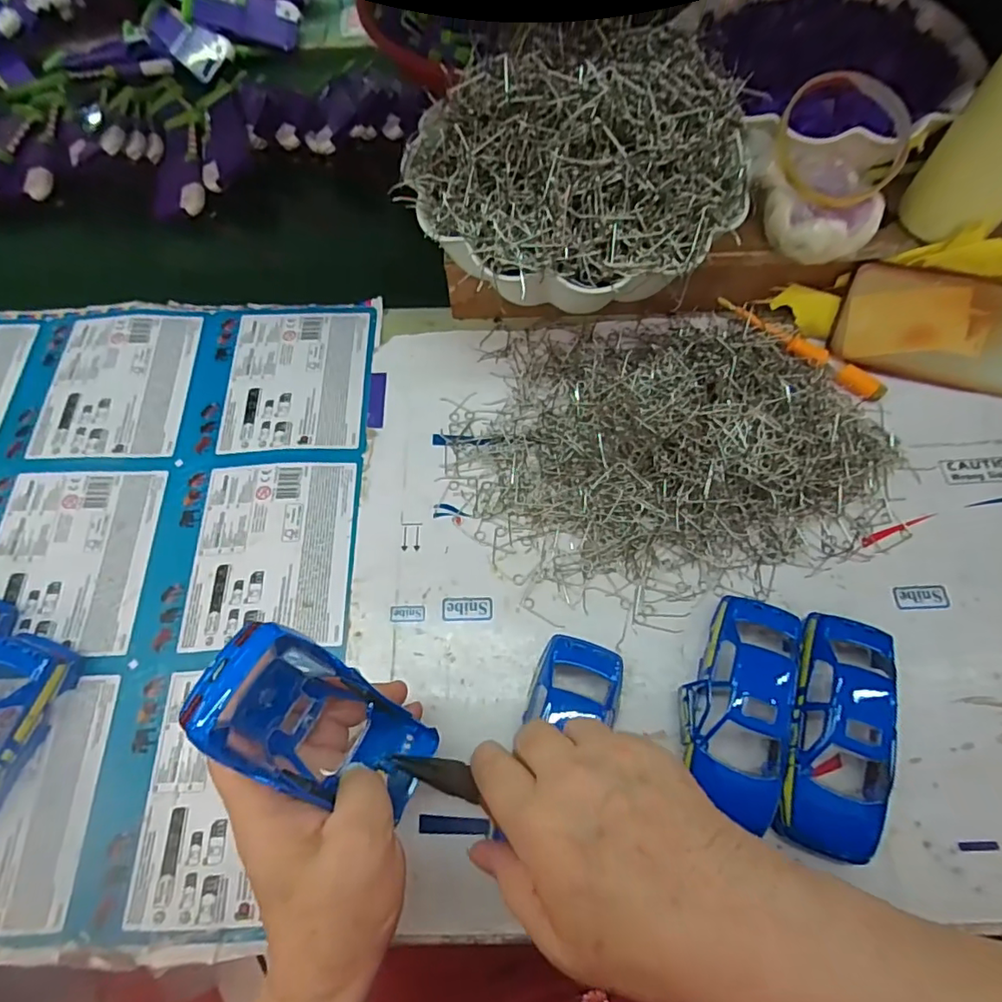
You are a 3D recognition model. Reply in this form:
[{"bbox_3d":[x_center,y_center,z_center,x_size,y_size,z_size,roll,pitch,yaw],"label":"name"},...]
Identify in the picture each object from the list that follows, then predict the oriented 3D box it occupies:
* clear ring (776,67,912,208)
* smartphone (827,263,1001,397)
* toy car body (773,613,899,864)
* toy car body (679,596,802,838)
[{"bbox_3d":[0.232,-0.248,0.374,0.083,0.010,0.086,1,99,6],"label":"clear ring"},{"bbox_3d":[0.344,-0.128,0.412,0.165,0.013,0.075,17,101,8],"label":"smartphone"},{"bbox_3d":[0.192,0.131,0.310,0.054,0.037,0.126,18,67,8],"label":"toy car body"},{"bbox_3d":[0.137,0.117,0.318,0.059,0.039,0.119,15,67,7],"label":"toy car body"}]

